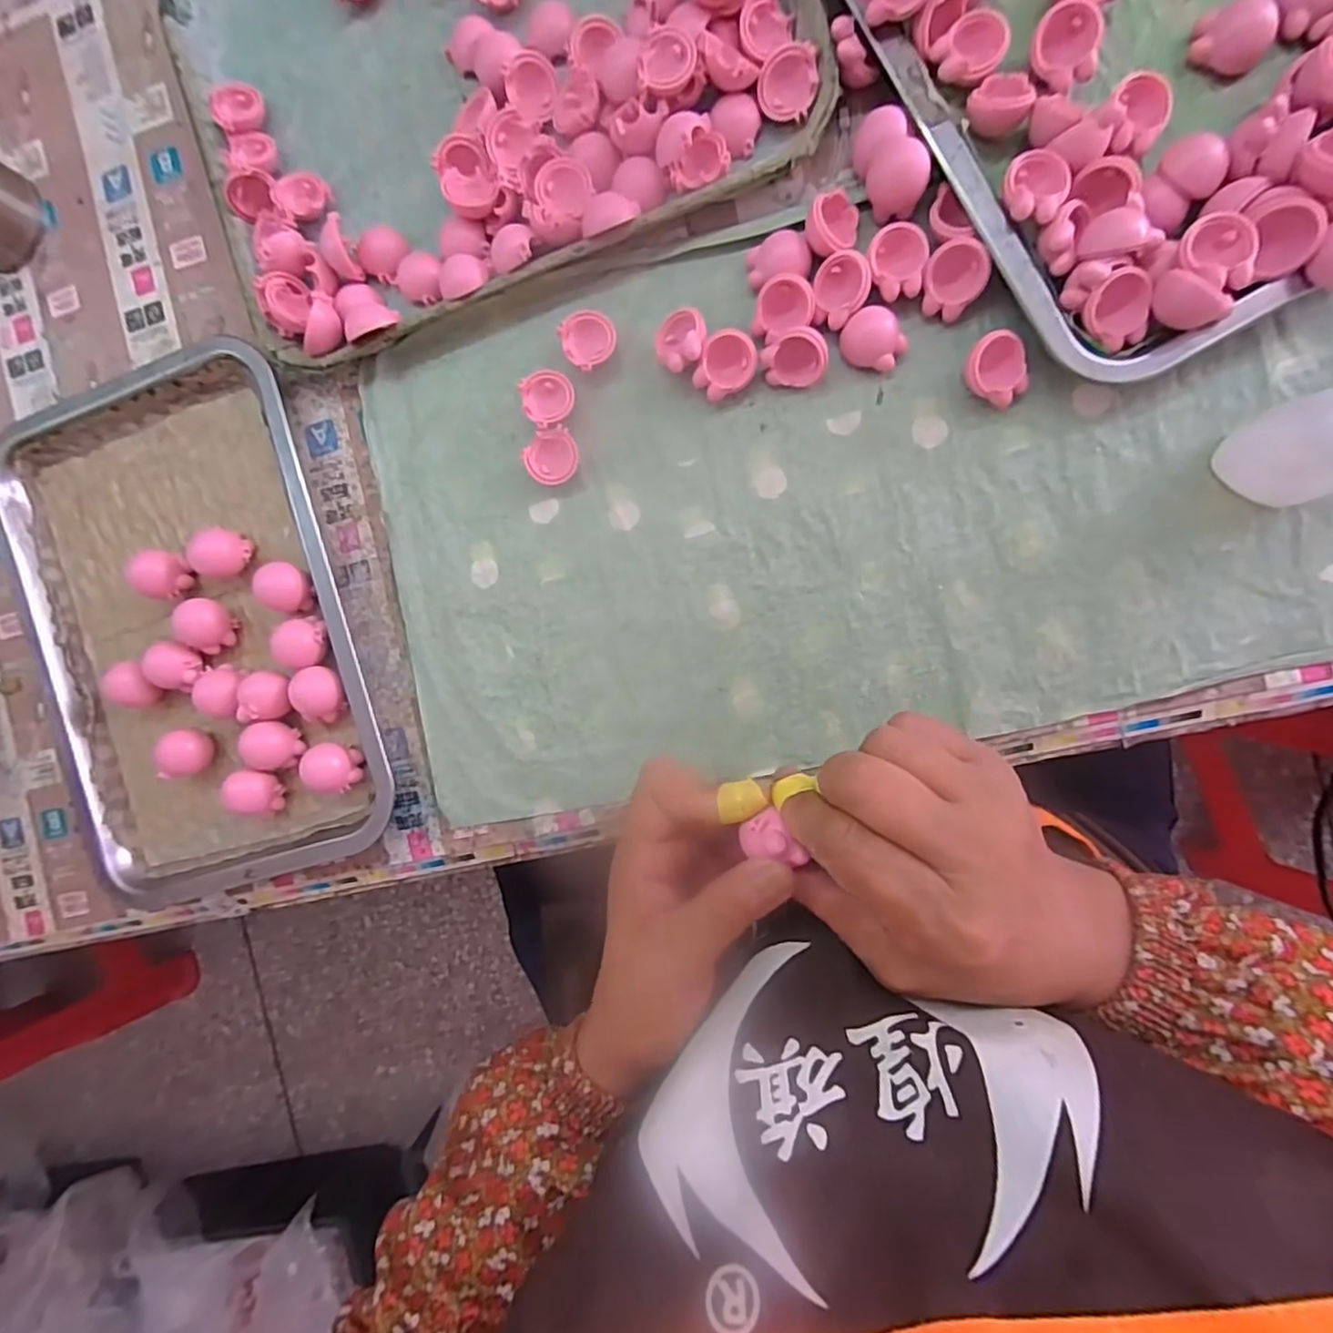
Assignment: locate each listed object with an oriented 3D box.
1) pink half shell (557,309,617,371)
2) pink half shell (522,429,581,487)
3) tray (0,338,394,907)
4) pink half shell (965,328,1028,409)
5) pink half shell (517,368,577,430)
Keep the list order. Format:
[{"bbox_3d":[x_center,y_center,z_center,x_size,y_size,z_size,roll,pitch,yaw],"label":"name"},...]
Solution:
[{"bbox_3d":[-0.041,-0.178,0.342,0.029,0.015,0.029,1,93,9],"label":"pink half shell"},{"bbox_3d":[-0.063,-0.115,0.347,0.029,0.015,0.027,-2,93,9],"label":"pink half shell"},{"bbox_3d":[-0.290,-0.022,0.379,0.204,0.029,0.309,-17,91,9],"label":"tray"},{"bbox_3d":[0.163,-0.145,0.308,0.028,0.021,0.032,-35,88,9],"label":"pink half shell"},{"bbox_3d":[-0.064,-0.147,0.346,0.028,0.017,0.031,-31,88,9],"label":"pink half shell"}]

